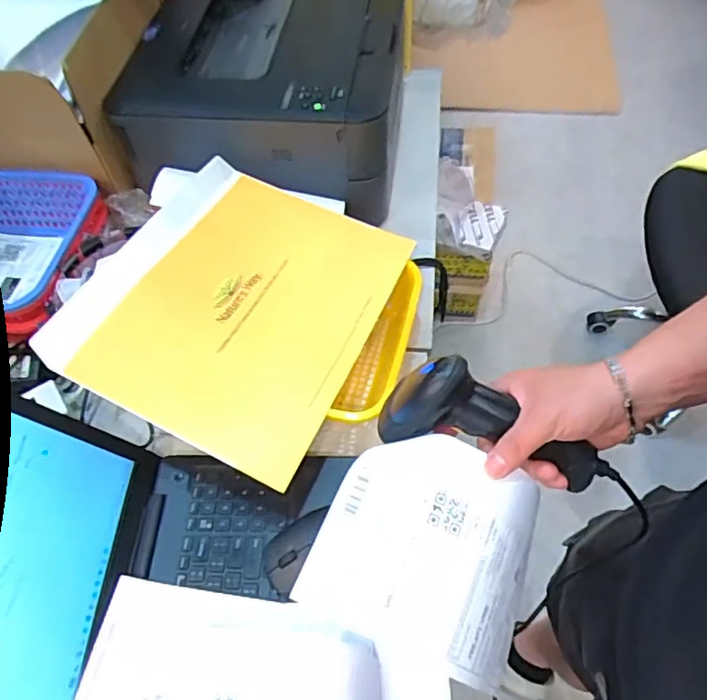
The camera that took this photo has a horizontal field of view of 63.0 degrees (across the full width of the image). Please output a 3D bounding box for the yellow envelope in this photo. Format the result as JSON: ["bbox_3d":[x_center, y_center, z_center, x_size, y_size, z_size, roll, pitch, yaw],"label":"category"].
[{"bbox_3d":[-0.128,-0.064,0.637,0.298,0.034,0.343,26,57,4],"label":"yellow envelope"}]

